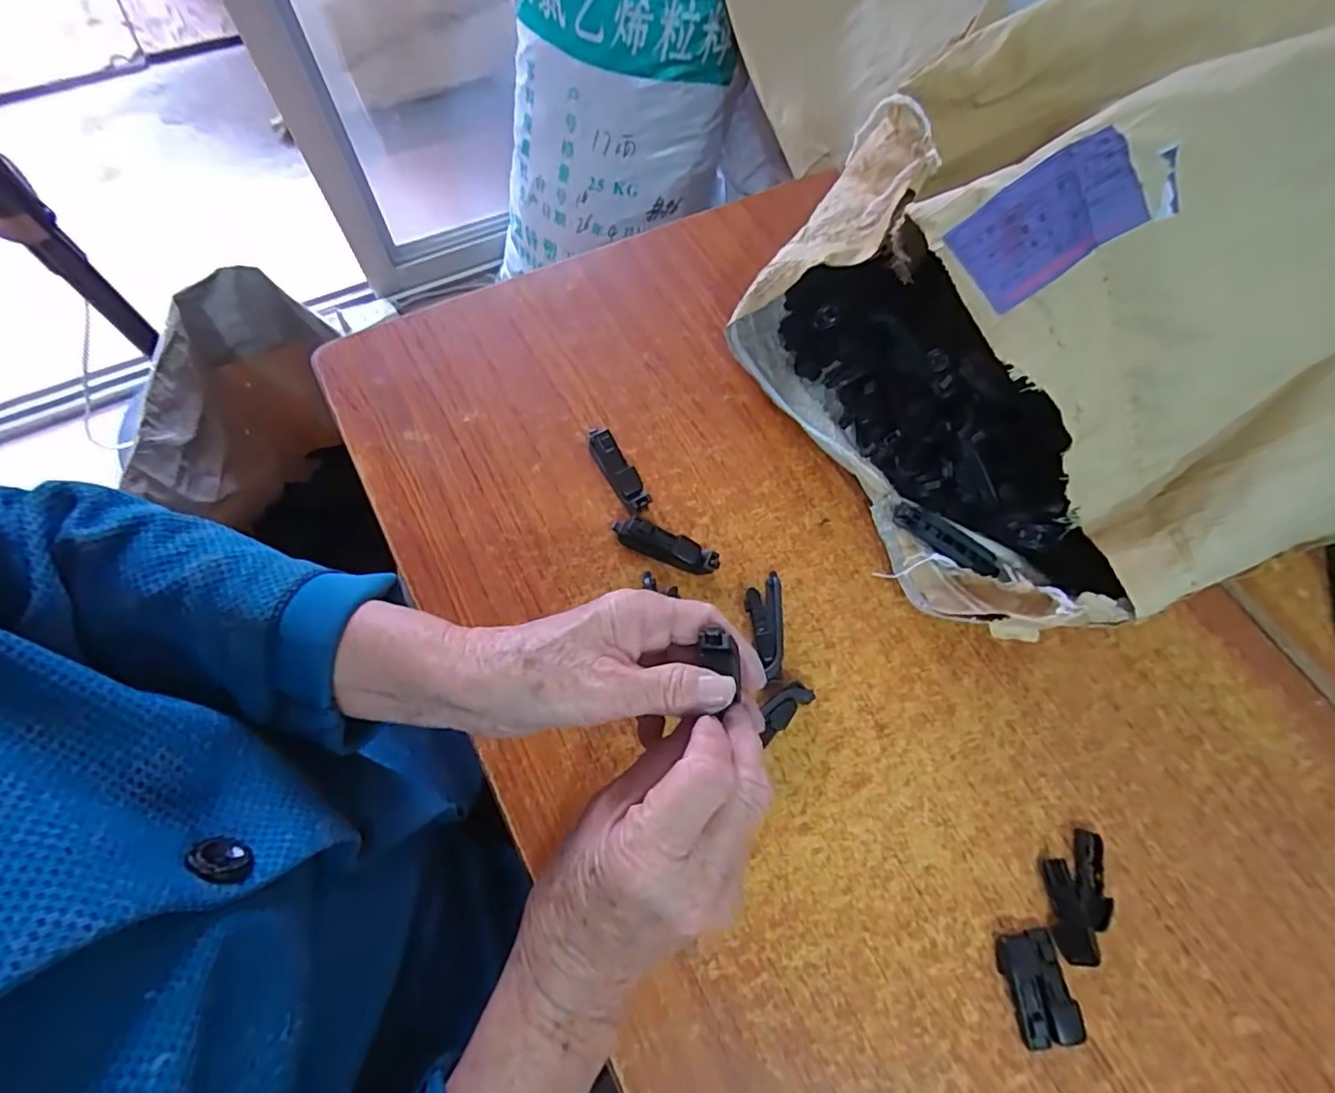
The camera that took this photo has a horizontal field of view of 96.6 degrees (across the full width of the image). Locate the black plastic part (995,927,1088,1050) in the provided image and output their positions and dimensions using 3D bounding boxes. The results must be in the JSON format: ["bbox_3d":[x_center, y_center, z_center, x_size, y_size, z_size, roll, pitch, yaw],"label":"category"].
[{"bbox_3d":[0.203,0.242,0.325,0.032,0.012,0.052,-12,69,-8],"label":"black plastic part"}]

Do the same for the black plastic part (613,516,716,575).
[{"bbox_3d":[-0.002,0.001,0.408,0.074,0.021,0.020,20,68,5],"label":"black plastic part"}]

